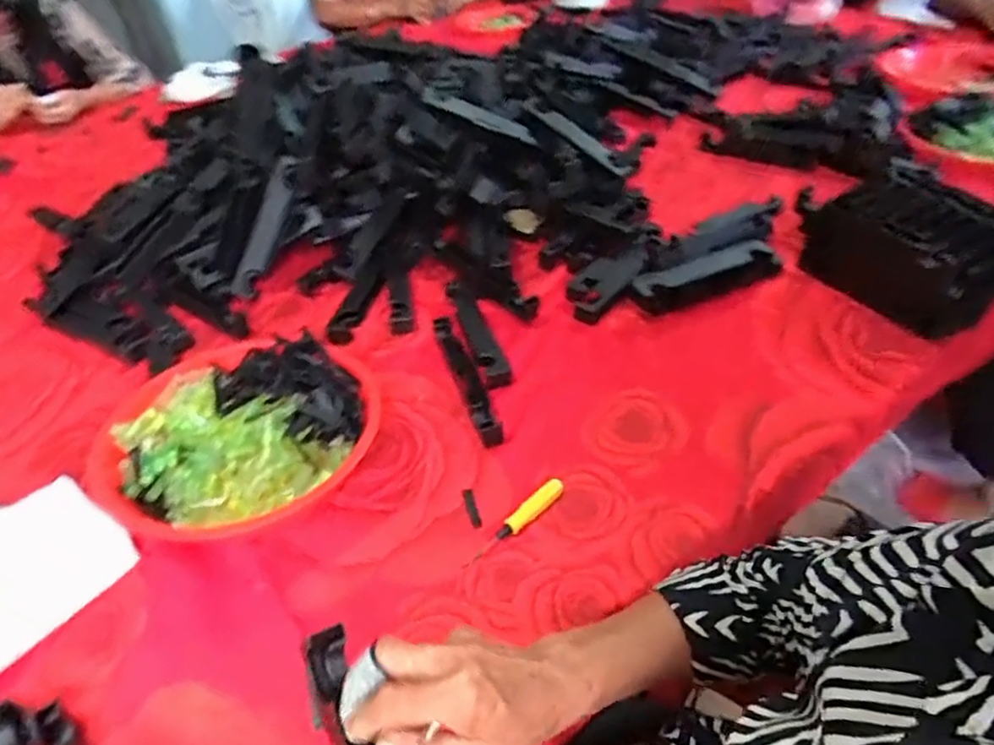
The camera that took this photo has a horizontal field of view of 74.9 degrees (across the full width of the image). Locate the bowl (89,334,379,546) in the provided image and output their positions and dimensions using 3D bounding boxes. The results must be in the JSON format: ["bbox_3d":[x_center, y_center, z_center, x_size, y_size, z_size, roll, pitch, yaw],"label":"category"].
[{"bbox_3d":[-0.251,0.063,0.638,0.242,0.081,0.246,-3,42,2],"label":"bowl"}]

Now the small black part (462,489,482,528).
[{"bbox_3d":[-0.024,0.129,0.614,0.011,0.007,0.047,-14,42,-8],"label":"small black part"}]

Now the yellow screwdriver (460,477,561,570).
[{"bbox_3d":[0.017,0.135,0.590,0.119,0.012,0.014,-34,49,-28],"label":"yellow screwdriver"}]

